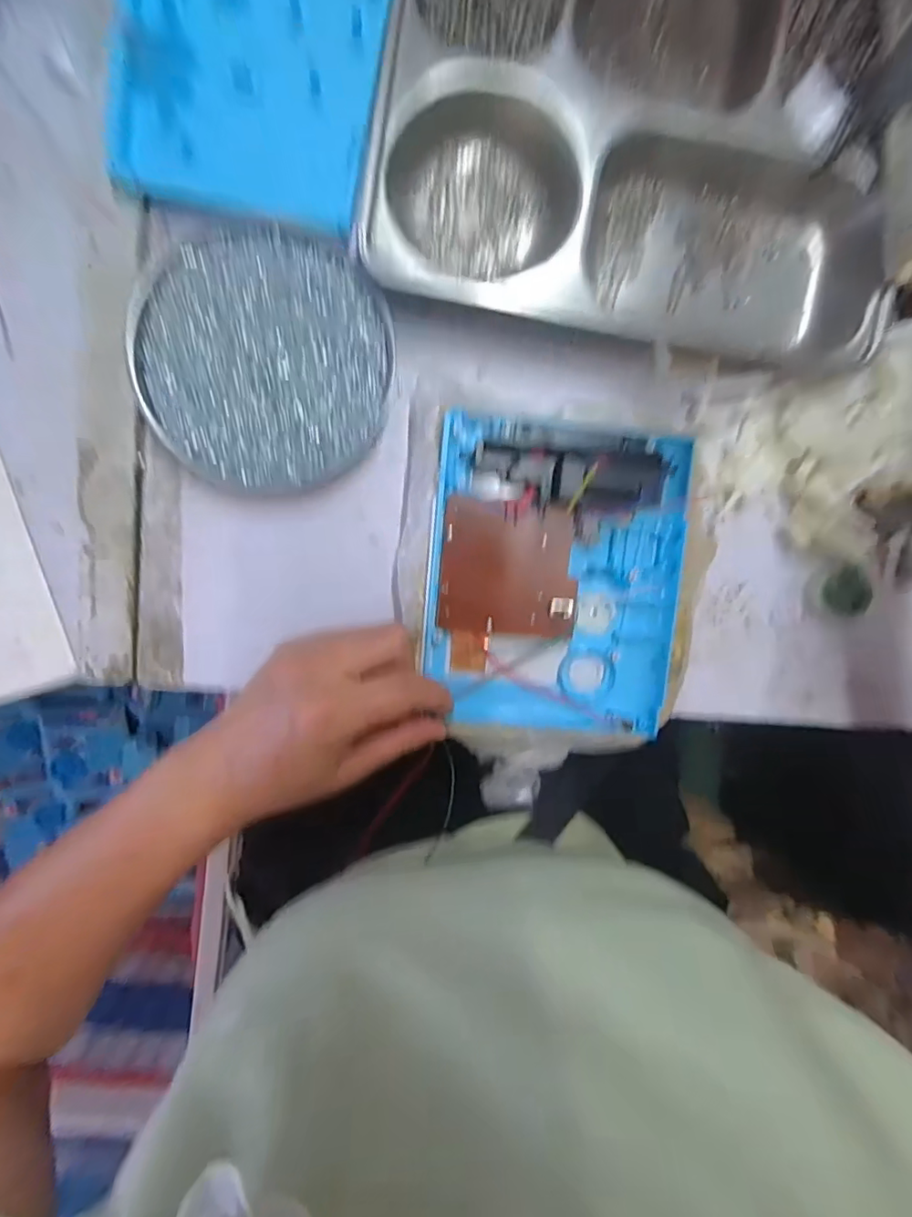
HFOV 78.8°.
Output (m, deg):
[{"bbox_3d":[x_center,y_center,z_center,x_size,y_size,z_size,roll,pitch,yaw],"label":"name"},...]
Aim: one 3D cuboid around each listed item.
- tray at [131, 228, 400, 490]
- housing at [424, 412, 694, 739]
[{"bbox_3d":[-0.104,-0.133,0.303,0.134,0.016,0.130,0,97,-3],"label":"tray"},{"bbox_3d":[0.054,-0.013,0.296,0.133,0.024,0.160,4,97,-4],"label":"housing"}]

